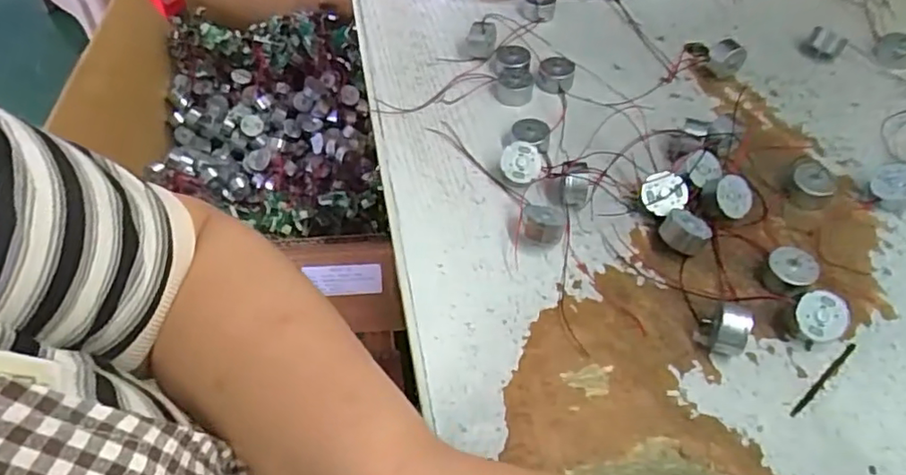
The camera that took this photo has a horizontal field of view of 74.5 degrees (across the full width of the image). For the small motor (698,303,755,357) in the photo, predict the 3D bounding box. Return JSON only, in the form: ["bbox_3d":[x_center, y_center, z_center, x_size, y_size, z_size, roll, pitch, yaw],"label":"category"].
[{"bbox_3d":[0.127,0.040,0.278,0.015,0.026,0.024,-2,51,-2],"label":"small motor"}]

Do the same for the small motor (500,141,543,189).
[{"bbox_3d":[0.040,-0.043,0.346,0.024,0.011,0.024,-41,87,-5],"label":"small motor"}]

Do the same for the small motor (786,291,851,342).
[{"bbox_3d":[0.172,0.037,0.282,0.025,0.015,0.025,0,84,0],"label":"small motor"}]

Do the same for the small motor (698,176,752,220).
[{"bbox_3d":[0.150,-0.022,0.327,0.023,0.015,0.023,8,85,-14],"label":"small motor"}]

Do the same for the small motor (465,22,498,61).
[{"bbox_3d":[0.020,-0.137,0.416,0.021,0.022,0.015,1,51,0],"label":"small motor"}]

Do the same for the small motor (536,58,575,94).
[{"bbox_3d":[0.069,-0.109,0.398,0.024,0.013,0.020,8,52,7],"label":"small motor"}]

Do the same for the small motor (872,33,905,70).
[{"bbox_3d":[0.305,-0.129,0.408,0.023,0.017,0.020,12,54,12],"label":"small motor"}]

